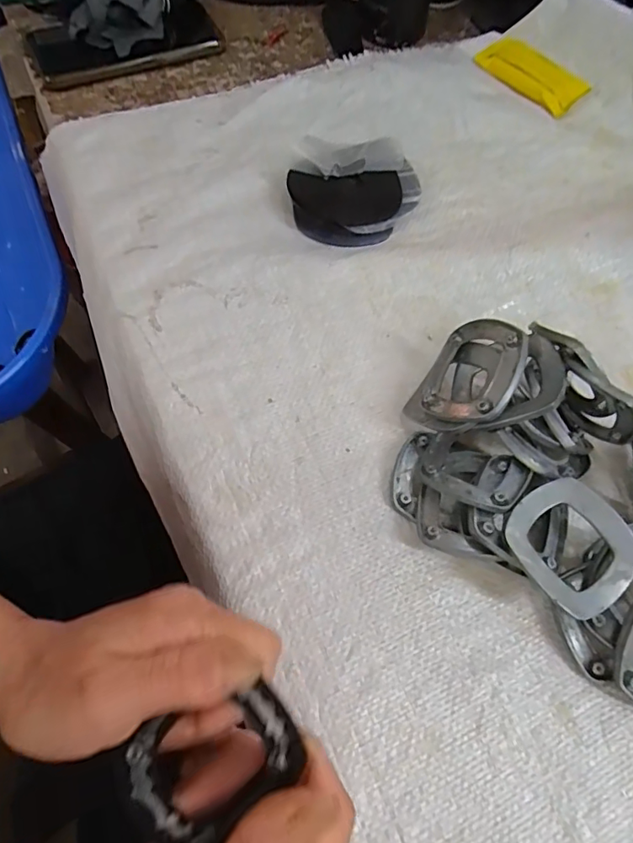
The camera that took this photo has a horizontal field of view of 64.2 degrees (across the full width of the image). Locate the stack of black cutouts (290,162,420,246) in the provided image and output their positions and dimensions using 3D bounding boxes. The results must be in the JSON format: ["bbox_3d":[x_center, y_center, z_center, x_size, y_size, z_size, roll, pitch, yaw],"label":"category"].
[{"bbox_3d":[0.030,-0.161,0.378,0.096,0.016,0.058,-5,65,-4],"label":"stack of black cutouts"}]

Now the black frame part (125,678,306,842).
[{"bbox_3d":[-0.037,0.121,0.182,0.059,0.015,0.043,-34,70,-16],"label":"black frame part"}]

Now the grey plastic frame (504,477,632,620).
[{"bbox_3d":[0.128,0.061,0.252,0.058,0.005,0.059,-29,72,-14],"label":"grey plastic frame"}]

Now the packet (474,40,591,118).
[{"bbox_3d":[0.193,-0.313,0.453,0.046,0.010,0.101,-34,70,-16],"label":"packet"}]

